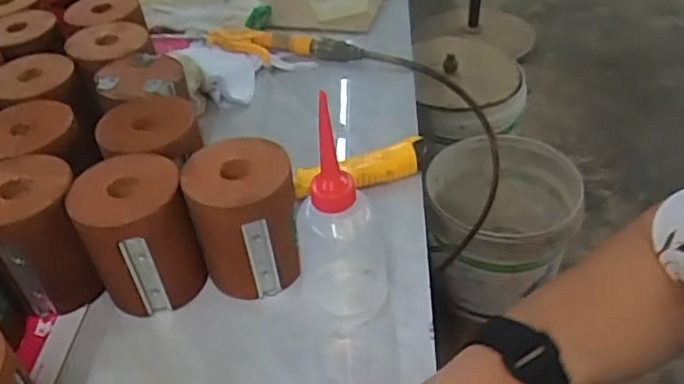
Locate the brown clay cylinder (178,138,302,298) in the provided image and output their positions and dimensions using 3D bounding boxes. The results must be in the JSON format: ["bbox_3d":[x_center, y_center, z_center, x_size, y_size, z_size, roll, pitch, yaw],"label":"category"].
[{"bbox_3d":[-0.071,0.023,0.477,0.076,0.105,0.078,-10,41,-4],"label":"brown clay cylinder"}]

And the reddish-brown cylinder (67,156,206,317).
[{"bbox_3d":[-0.150,0.034,0.476,0.079,0.104,0.082,-16,42,-11],"label":"reddish-brown cylinder"}]

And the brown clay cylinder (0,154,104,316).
[{"bbox_3d":[-0.228,0.037,0.479,0.077,0.106,0.086,-21,43,-16],"label":"brown clay cylinder"}]

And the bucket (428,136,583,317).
[{"bbox_3d":[0.337,0.084,1.331,0.294,0.280,0.323,4,42,12],"label":"bucket"}]

